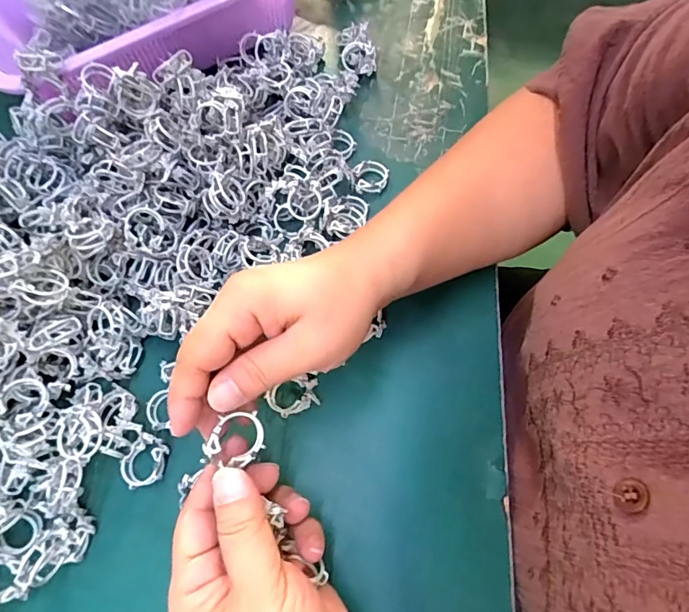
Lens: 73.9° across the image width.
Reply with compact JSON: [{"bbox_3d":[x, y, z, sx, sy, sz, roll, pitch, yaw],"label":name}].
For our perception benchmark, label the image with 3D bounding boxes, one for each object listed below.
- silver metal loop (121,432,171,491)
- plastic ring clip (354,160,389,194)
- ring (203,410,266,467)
[{"bbox_3d":[-0.122,0.097,0.281,0.025,0.012,0.030,29,71,14],"label":"silver metal loop"},{"bbox_3d":[0.021,-0.100,0.352,0.027,0.009,0.025,-1,67,2],"label":"plastic ring clip"},{"bbox_3d":[-0.053,0.064,0.221,0.028,0.004,0.024,-3,78,-19],"label":"ring"}]

